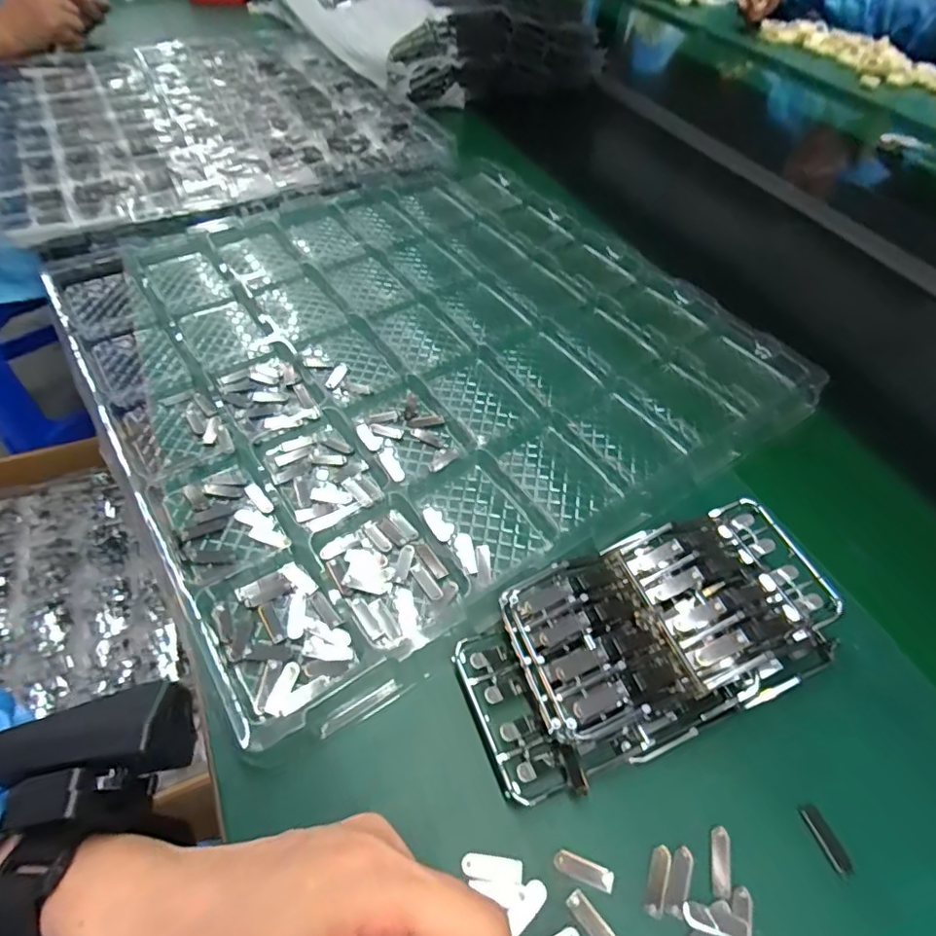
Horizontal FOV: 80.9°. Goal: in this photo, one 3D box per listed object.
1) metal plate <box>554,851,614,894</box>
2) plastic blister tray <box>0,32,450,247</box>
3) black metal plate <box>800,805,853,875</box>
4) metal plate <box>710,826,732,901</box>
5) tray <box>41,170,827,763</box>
[{"bbox_3d":[0.055,0.190,0.259,0.028,0.004,0.009,20,54,11],"label":"metal plate"},{"bbox_3d":[-0.356,-0.467,0.740,0.497,0.049,0.535,-24,58,-21],"label":"plastic blister tray"},{"bbox_3d":[0.177,0.183,0.271,0.008,0.004,0.029,-15,55,-15],"label":"black metal plate"},{"bbox_3d":[0.120,0.188,0.261,0.009,0.004,0.028,12,51,8],"label":"metal plate"},{"bbox_3d":[-0.039,-0.114,0.486,0.496,0.024,0.495,-28,59,-23],"label":"tray"}]

